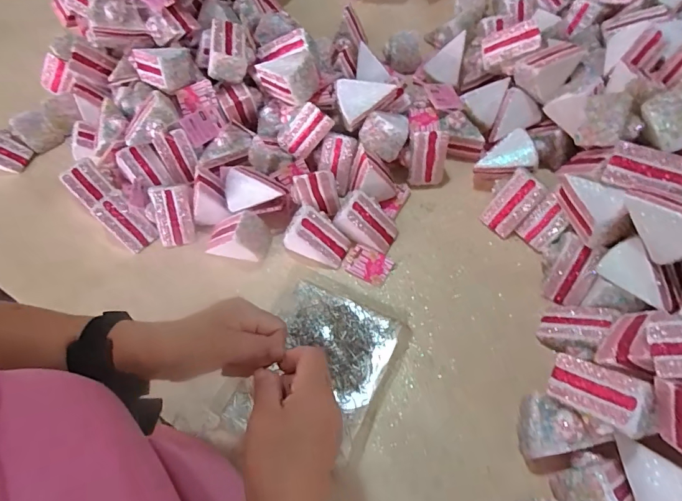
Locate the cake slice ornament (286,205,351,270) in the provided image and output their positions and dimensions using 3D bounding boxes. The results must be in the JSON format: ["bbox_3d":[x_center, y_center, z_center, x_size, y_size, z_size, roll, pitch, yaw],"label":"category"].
[{"bbox_3d":[-0.034,-0.022,0.613,0.087,0.060,0.066,17,64,13],"label":"cake slice ornament"}]

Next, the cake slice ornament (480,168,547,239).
[{"bbox_3d":[0.246,-0.066,0.613,0.071,0.063,0.053,-35,65,-14],"label":"cake slice ornament"}]

